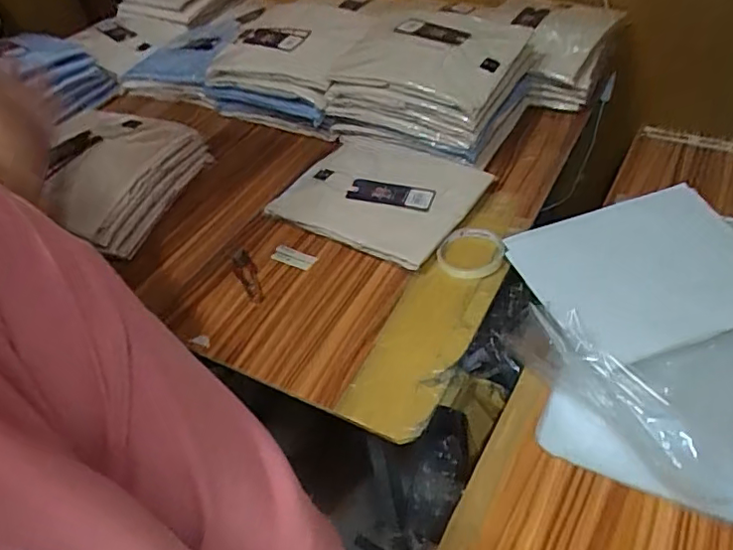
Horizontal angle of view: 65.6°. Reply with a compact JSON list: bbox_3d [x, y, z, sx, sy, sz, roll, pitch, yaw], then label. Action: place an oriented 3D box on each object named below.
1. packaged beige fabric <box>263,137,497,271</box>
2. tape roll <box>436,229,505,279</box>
[{"bbox_3d":[0.017,-0.116,0.811,0.265,0.035,0.218,21,50,27],"label":"packaged beige fabric"},{"bbox_3d":[0.130,-0.027,0.713,0.080,0.015,0.080,-4,43,4],"label":"tape roll"}]

